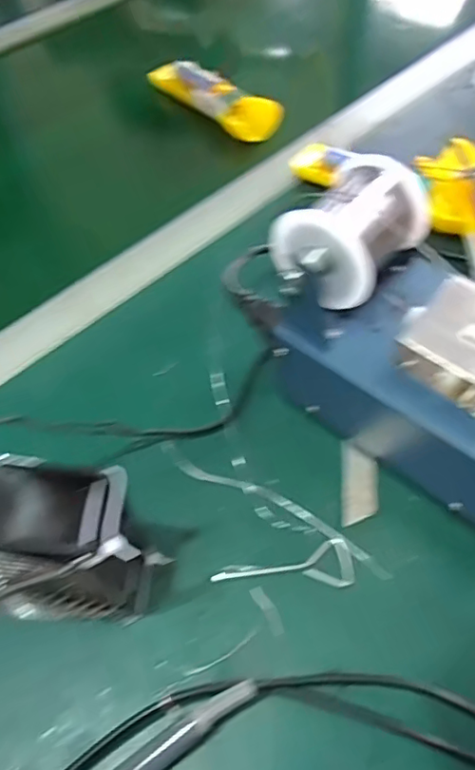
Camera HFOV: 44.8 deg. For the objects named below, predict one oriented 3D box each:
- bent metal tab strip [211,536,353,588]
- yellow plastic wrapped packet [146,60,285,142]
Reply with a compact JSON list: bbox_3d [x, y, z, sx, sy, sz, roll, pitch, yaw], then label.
[{"bbox_3d":[0.029,0.115,0.346,0.083,0.004,0.028,-14,57,-7],"label":"bent metal tab strip"},{"bbox_3d":[-0.028,-0.310,0.620,0.165,0.025,0.053,35,64,23],"label":"yellow plastic wrapped packet"}]

